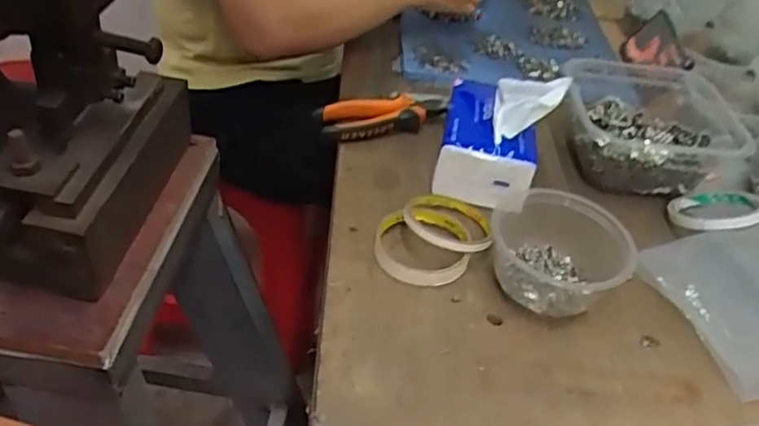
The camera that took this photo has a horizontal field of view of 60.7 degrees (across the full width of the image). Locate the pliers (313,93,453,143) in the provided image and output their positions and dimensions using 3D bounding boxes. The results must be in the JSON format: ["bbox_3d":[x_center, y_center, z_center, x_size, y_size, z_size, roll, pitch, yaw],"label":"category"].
[{"bbox_3d":[0.006,-0.111,0.712,0.146,0.025,0.057,-6,43,-18],"label":"pliers"}]

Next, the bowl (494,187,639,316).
[{"bbox_3d":[0.154,0.029,0.550,0.100,0.068,0.109,2,41,-2],"label":"bowl"}]

